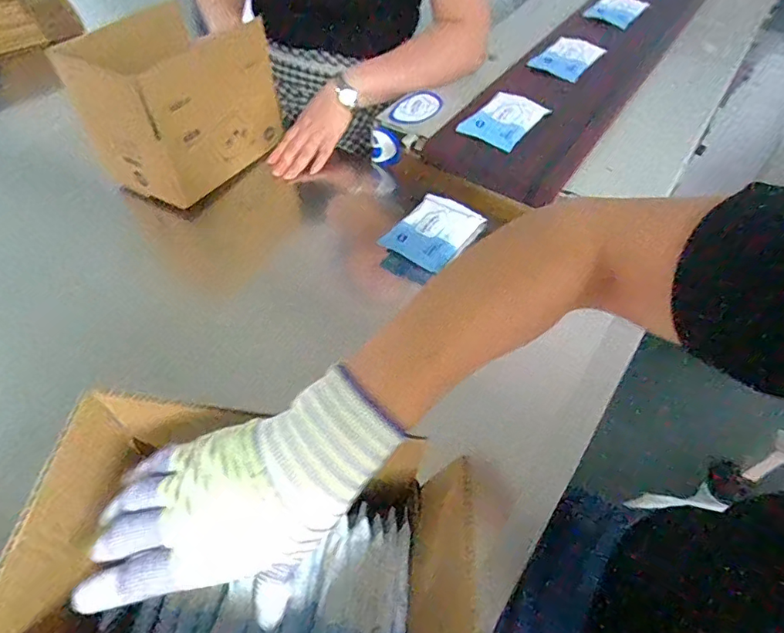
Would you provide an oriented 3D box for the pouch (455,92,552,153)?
[{"bbox_3d":[0.175,-0.306,0.761,0.091,0.020,0.144,34,60,16],"label":"pouch"}]

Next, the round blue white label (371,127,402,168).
[{"bbox_3d":[-0.011,-0.275,0.813,0.064,0.067,0.011,33,60,22],"label":"round blue white label"}]

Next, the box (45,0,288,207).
[{"bbox_3d":[-0.314,-0.330,0.754,0.161,0.187,0.255,19,56,14],"label":"box"}]

